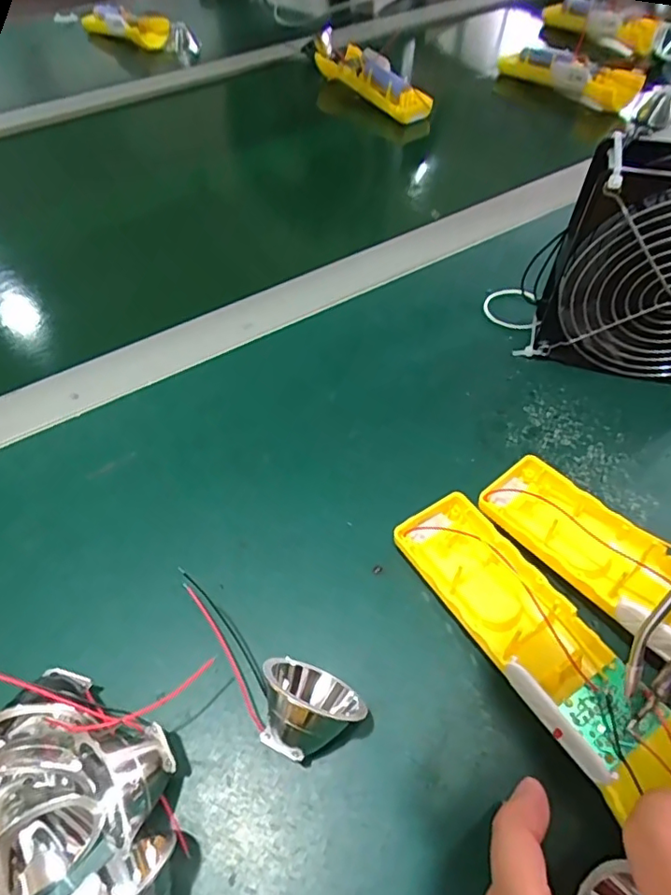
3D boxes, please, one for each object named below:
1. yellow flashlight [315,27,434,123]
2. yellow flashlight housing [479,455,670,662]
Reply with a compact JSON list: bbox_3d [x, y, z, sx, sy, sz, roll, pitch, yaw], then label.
[{"bbox_3d":[0.035,-0.420,0.608,0.041,0.031,0.204,-29,59,-19],"label":"yellow flashlight"},{"bbox_3d":[0.138,0.065,0.248,0.054,0.031,0.164,-36,61,-22],"label":"yellow flashlight housing"}]

